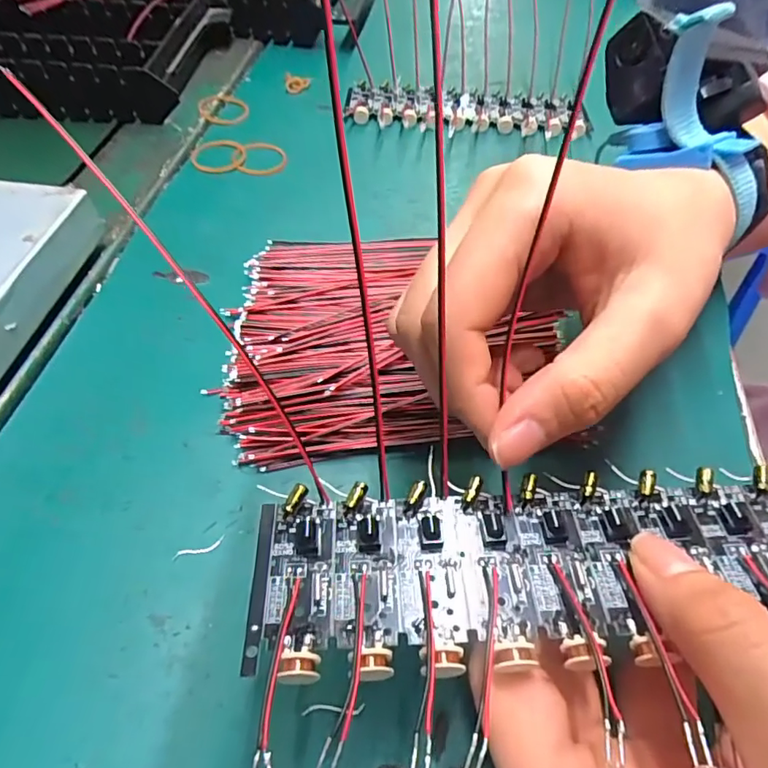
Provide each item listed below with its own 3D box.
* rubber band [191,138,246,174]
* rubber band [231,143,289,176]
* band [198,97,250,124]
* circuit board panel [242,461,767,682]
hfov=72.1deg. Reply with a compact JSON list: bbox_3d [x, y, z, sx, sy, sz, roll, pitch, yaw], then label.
[{"bbox_3d":[-0.099,-0.138,0.316,0.031,0.004,0.037,-15,55,-11],"label":"rubber band"},{"bbox_3d":[-0.074,-0.136,0.316,0.032,0.004,0.033,0,54,0],"label":"rubber band"},{"bbox_3d":[-0.105,-0.182,0.348,0.031,0.005,0.033,0,54,0],"label":"band"},{"bbox_3d":[0.050,0.043,0.129,0.161,0.010,0.045,-3,55,-2],"label":"circuit board panel"}]

